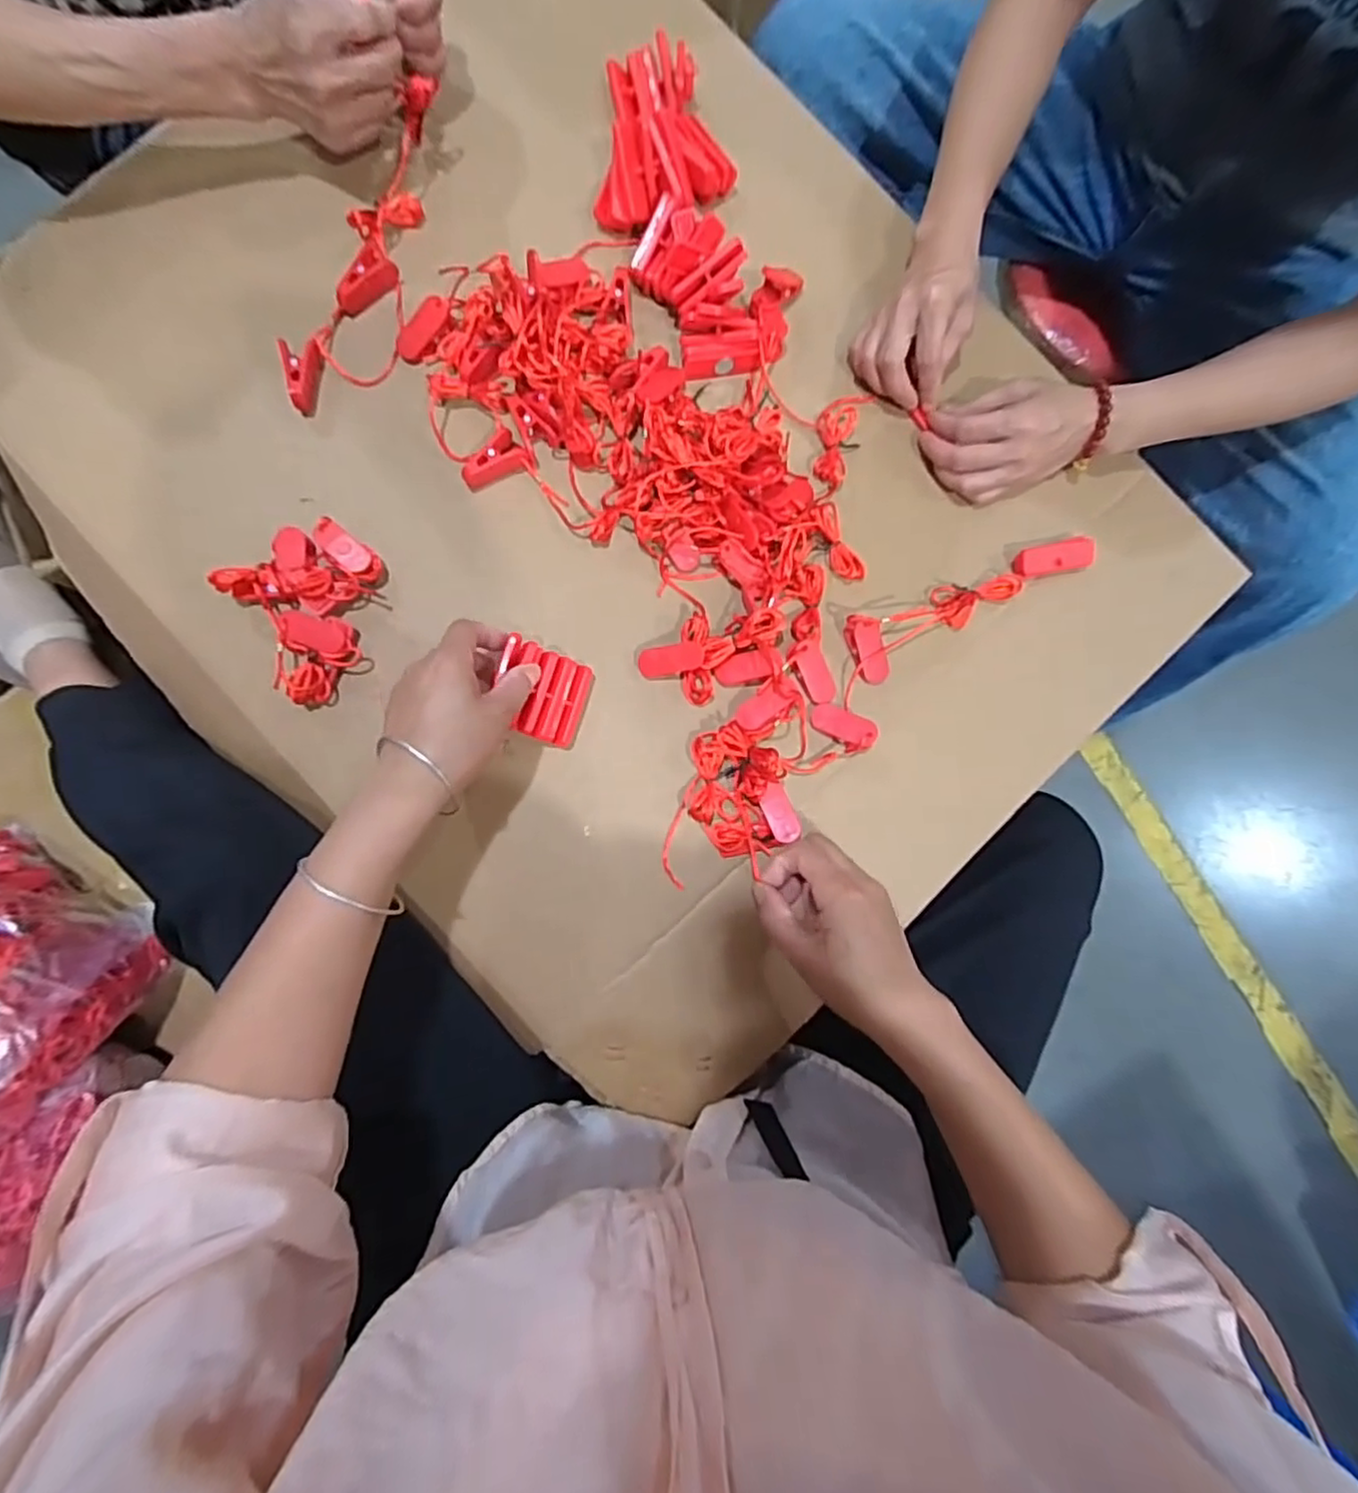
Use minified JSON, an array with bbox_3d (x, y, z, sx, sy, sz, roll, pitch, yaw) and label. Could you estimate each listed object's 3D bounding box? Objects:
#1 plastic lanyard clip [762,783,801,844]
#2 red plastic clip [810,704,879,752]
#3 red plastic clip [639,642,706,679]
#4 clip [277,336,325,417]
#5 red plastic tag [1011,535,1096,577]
[{"bbox_3d":[0.070,0.045,0.465,0.018,0.007,0.037,-24,86,-6],"label":"plastic lanyard clip"},{"bbox_3d":[0.119,-0.014,0.479,0.049,0.011,0.023,30,82,22],"label":"red plastic clip"},{"bbox_3d":[-0.005,-0.062,0.477,0.048,0.006,0.021,-8,84,16],"label":"red plastic clip"},{"bbox_3d":[-0.268,-0.268,0.477,0.025,0.026,0.050,-10,84,-4],"label":"clip"},{"bbox_3d":[0.283,-0.142,0.501,0.059,0.014,0.022,-10,84,-4],"label":"red plastic tag"}]

